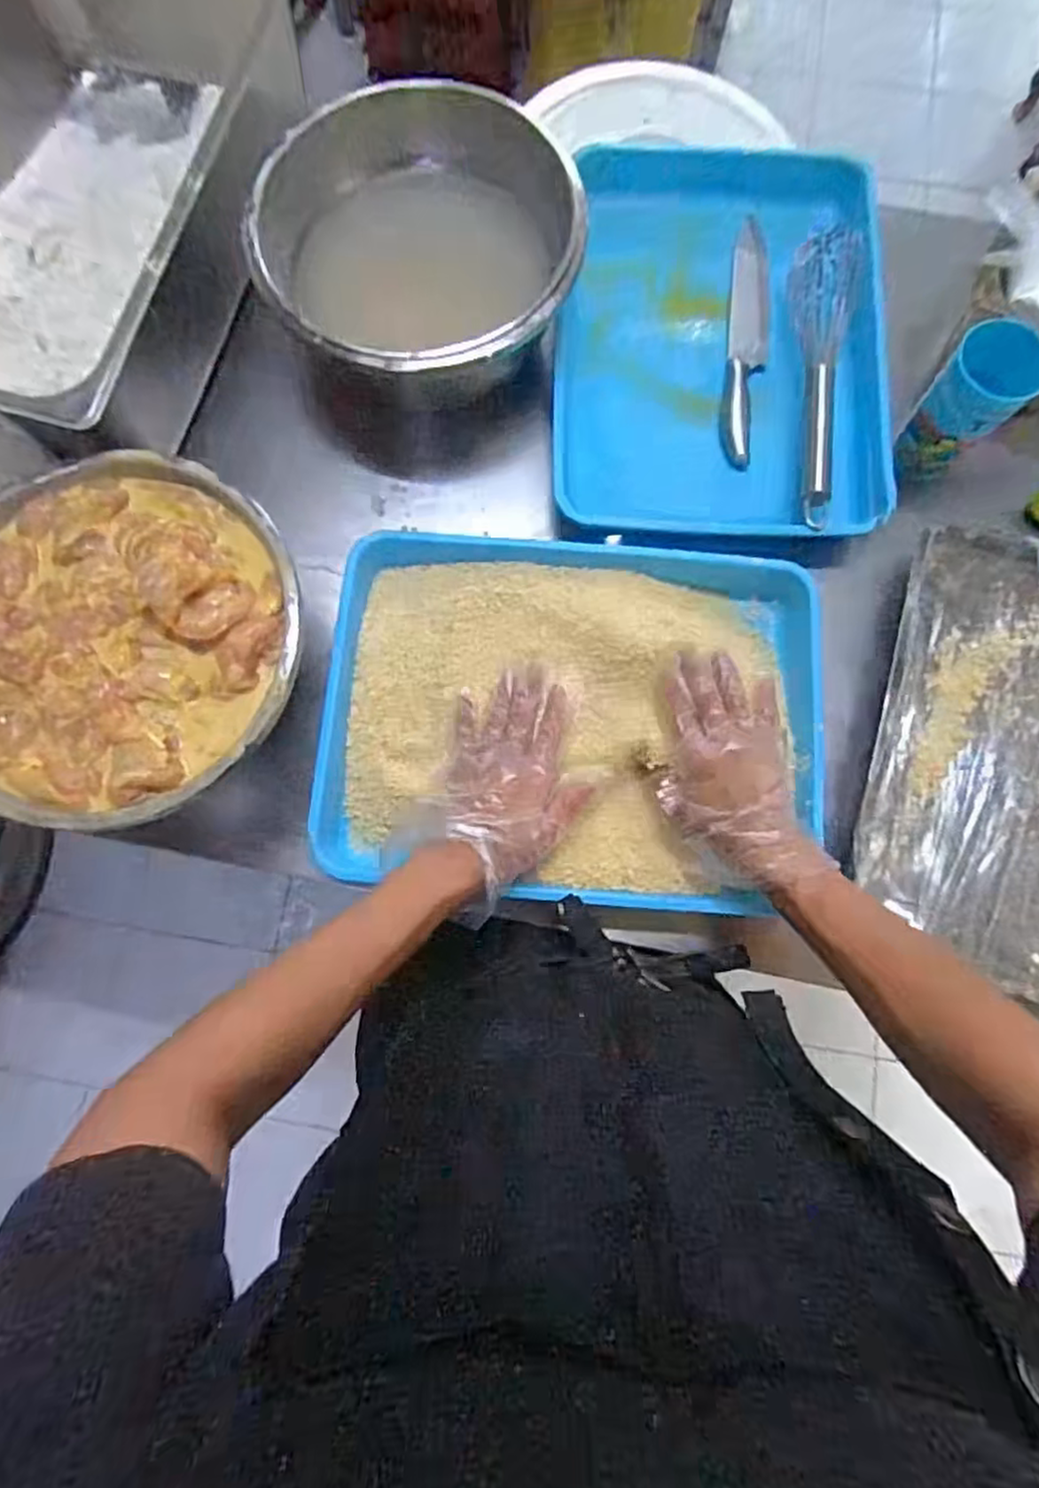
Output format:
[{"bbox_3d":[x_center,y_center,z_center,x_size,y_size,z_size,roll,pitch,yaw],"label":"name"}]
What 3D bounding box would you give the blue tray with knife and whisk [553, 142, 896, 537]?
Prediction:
[{"bbox_3d":[0.186,-0.389,0.645,0.295,0.051,0.398,2,79,1],"label":"blue tray with knife and whisk"}]

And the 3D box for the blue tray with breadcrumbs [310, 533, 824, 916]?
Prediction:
[{"bbox_3d":[0.046,-0.032,0.566,0.401,0.061,0.312,4,79,1],"label":"blue tray with breadcrumbs"}]

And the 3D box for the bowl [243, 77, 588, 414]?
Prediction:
[{"bbox_3d":[-0.084,-0.431,0.623,0.259,0.127,0.244,0,79,1],"label":"bowl"}]

